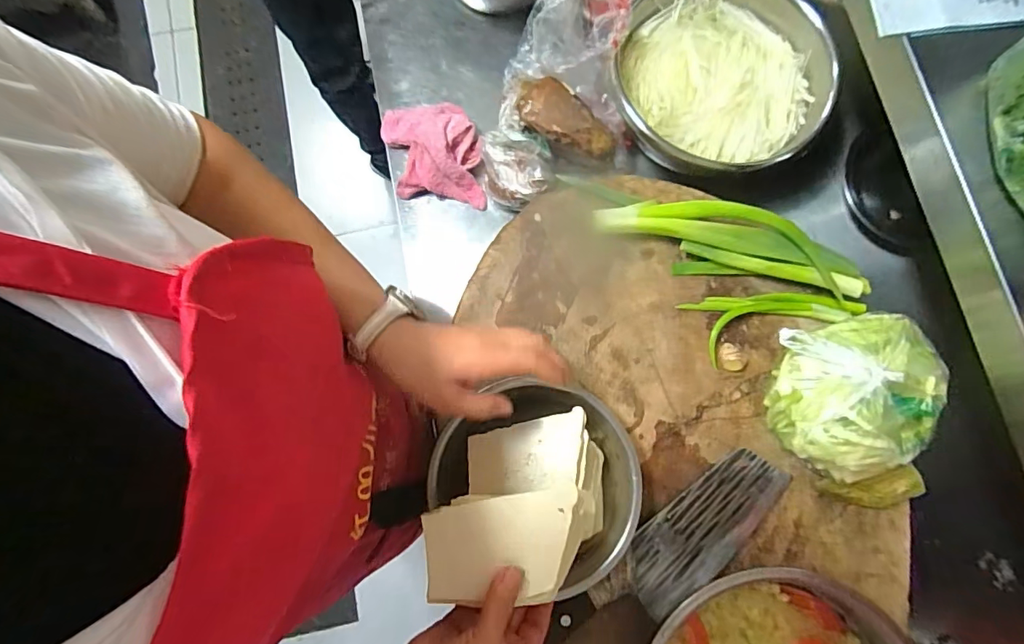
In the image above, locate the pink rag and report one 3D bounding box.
[{"bbox_3d":[-0.101,-0.220,0.622,0.113,0.061,0.154,-17,80,-4],"label":"pink rag"}]

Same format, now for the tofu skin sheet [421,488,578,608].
[{"bbox_3d":[-0.007,0.166,0.356,0.111,0.006,0.069,-6,79,-2],"label":"tofu skin sheet"}]

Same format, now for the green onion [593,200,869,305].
[{"bbox_3d":[0.226,-0.081,0.499,0.281,0.043,0.070,11,79,1],"label":"green onion"}]

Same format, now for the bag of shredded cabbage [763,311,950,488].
[{"bbox_3d":[0.321,0.069,0.454,0.144,0.078,0.140,-11,80,-3],"label":"bag of shredded cabbage"}]

